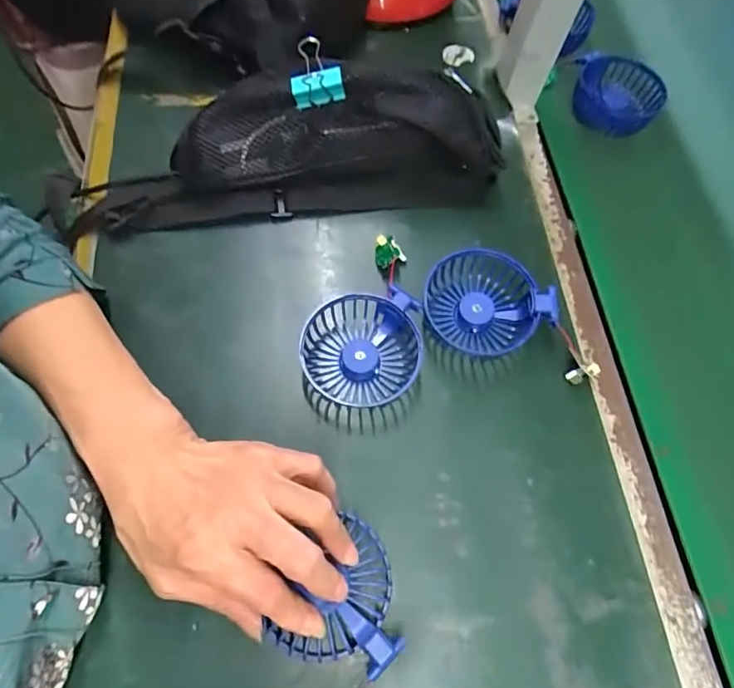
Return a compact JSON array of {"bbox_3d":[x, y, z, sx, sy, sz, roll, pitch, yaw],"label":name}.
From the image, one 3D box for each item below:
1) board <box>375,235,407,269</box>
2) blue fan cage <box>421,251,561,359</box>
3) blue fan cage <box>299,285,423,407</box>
[{"bbox_3d":[0.016,-0.079,0.412,0.022,0.018,0.031,-22,69,-12],"label":"board"},{"bbox_3d":[0.094,-0.037,0.386,0.095,0.037,0.075,-2,67,-3],"label":"blue fan cage"},{"bbox_3d":[-0.004,0.003,0.368,0.090,0.032,0.075,-10,67,-7],"label":"blue fan cage"}]

